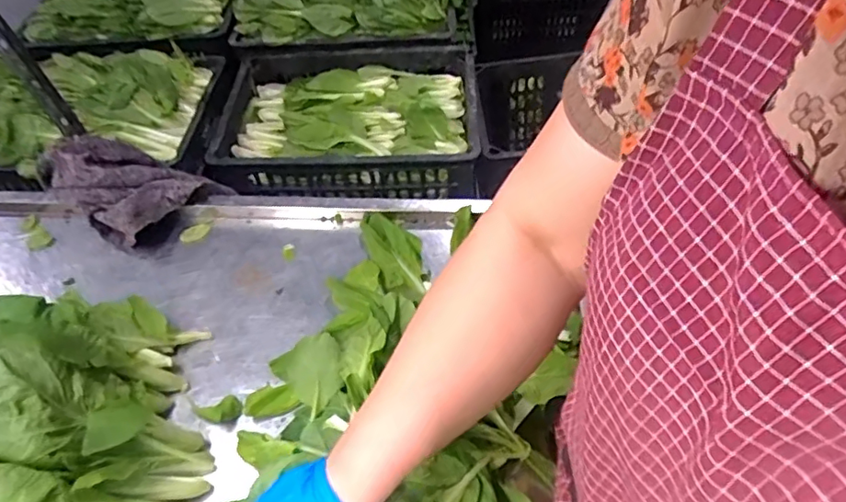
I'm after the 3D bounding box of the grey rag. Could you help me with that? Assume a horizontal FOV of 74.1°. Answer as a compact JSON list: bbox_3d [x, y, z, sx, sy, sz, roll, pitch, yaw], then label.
[{"bbox_3d":[-0.352,-0.084,0.688,0.120,0.116,0.156,35,62,28],"label":"grey rag"}]

